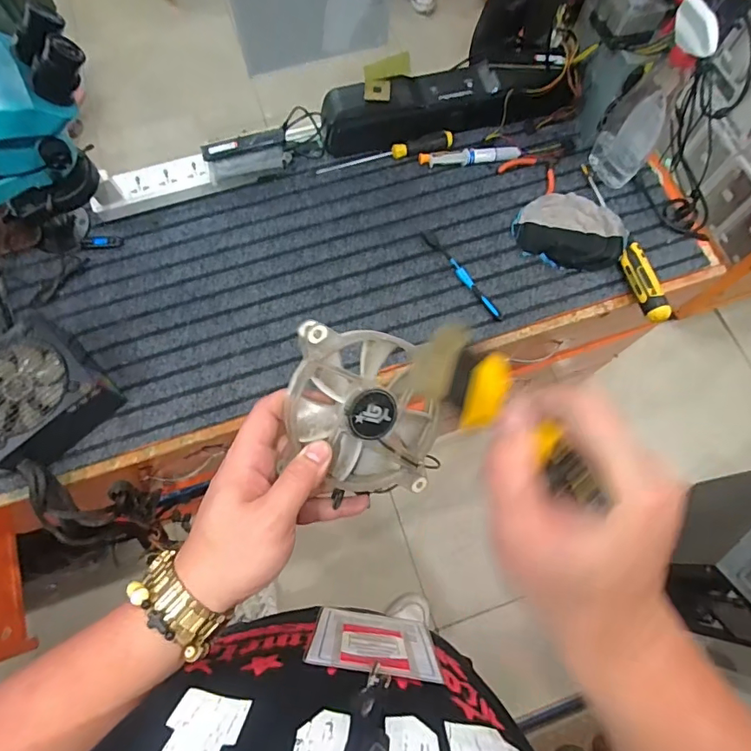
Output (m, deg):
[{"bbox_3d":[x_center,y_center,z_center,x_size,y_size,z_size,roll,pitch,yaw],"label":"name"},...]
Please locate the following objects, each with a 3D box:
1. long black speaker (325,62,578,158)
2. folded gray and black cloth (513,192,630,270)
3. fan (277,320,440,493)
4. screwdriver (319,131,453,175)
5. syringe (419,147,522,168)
[{"bbox_3d":[0.116,-0.459,0.816,0.417,0.083,0.100,-11,72,-5],"label":"long black speaker"},{"bbox_3d":[0.316,-0.237,0.790,0.166,0.031,0.132,27,73,7],"label":"folded gray and black cloth"},{"bbox_3d":[-0.007,0.029,0.370,0.119,0.022,0.121,6,100,-23],"label":"fan"},{"bbox_3d":[0.017,-0.377,0.826,0.230,0.033,0.023,-9,72,-5],"label":"screwdriver"},{"bbox_3d":[0.160,-0.371,0.821,0.169,0.018,0.029,-8,72,-4],"label":"syringe"}]

